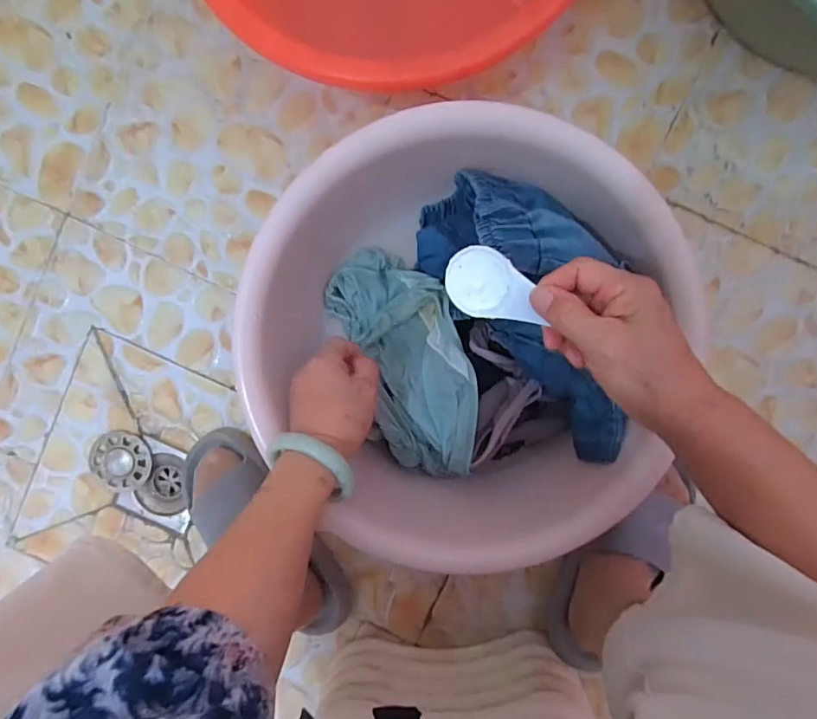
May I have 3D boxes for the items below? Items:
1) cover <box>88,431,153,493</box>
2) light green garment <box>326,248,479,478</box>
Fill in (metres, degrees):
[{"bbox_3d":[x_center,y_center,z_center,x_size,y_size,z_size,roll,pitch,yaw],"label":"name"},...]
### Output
[{"bbox_3d":[-0.367,0.131,0.635,0.075,0.006,0.075,5,95,4],"label":"cover"},{"bbox_3d":[0.001,0.001,0.530,0.117,0.059,0.243,-25,75,6],"label":"light green garment"}]

